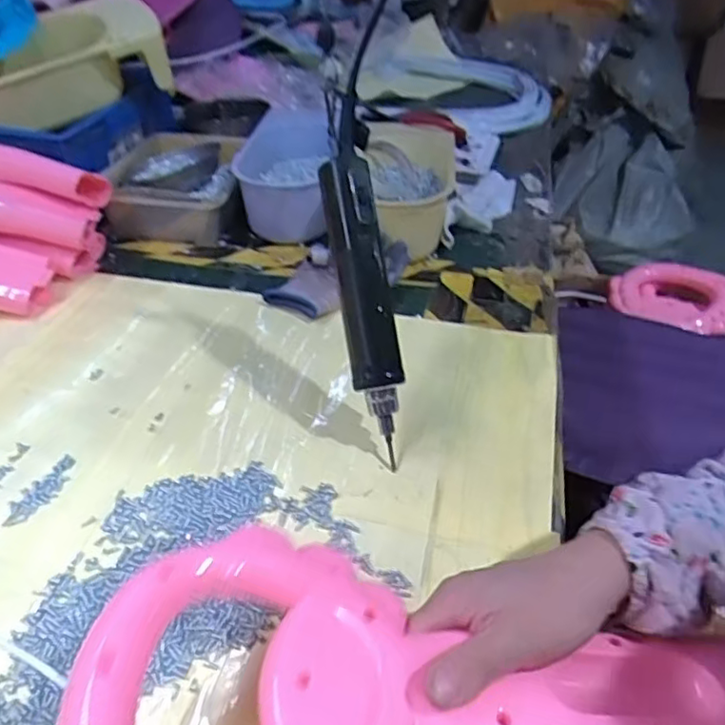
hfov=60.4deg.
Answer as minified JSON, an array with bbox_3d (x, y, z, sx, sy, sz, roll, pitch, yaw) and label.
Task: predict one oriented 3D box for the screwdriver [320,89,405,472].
[{"bbox_3d":[0.002,-0.068,0.496,0.043,0.281,0.039,-8,0,-11],"label":"screwdriver"}]

